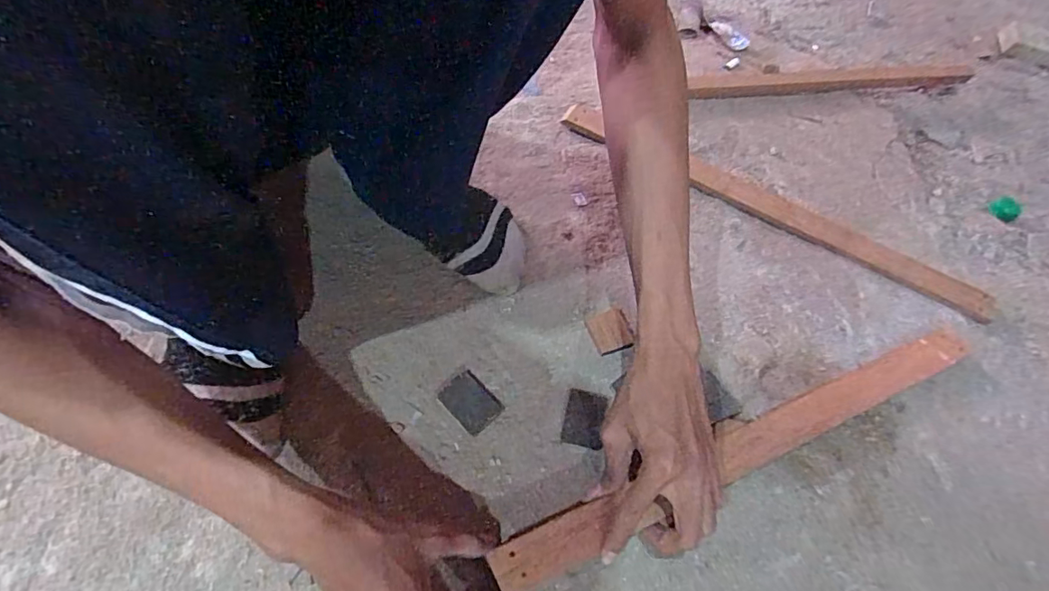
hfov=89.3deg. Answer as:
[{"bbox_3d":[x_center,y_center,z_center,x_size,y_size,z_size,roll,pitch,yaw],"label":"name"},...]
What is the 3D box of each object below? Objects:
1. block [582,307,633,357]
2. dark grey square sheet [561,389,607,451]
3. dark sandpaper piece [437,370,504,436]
[{"bbox_3d":[0.082,0.035,0.520,0.037,0.011,0.045,-12,61,-11],"label":"block"},{"bbox_3d":[0.053,0.110,0.476,0.034,0.004,0.051,14,59,4],"label":"dark grey square sheet"},{"bbox_3d":[-0.048,0.095,0.474,0.038,0.004,0.051,-39,69,-23],"label":"dark sandpaper piece"}]

